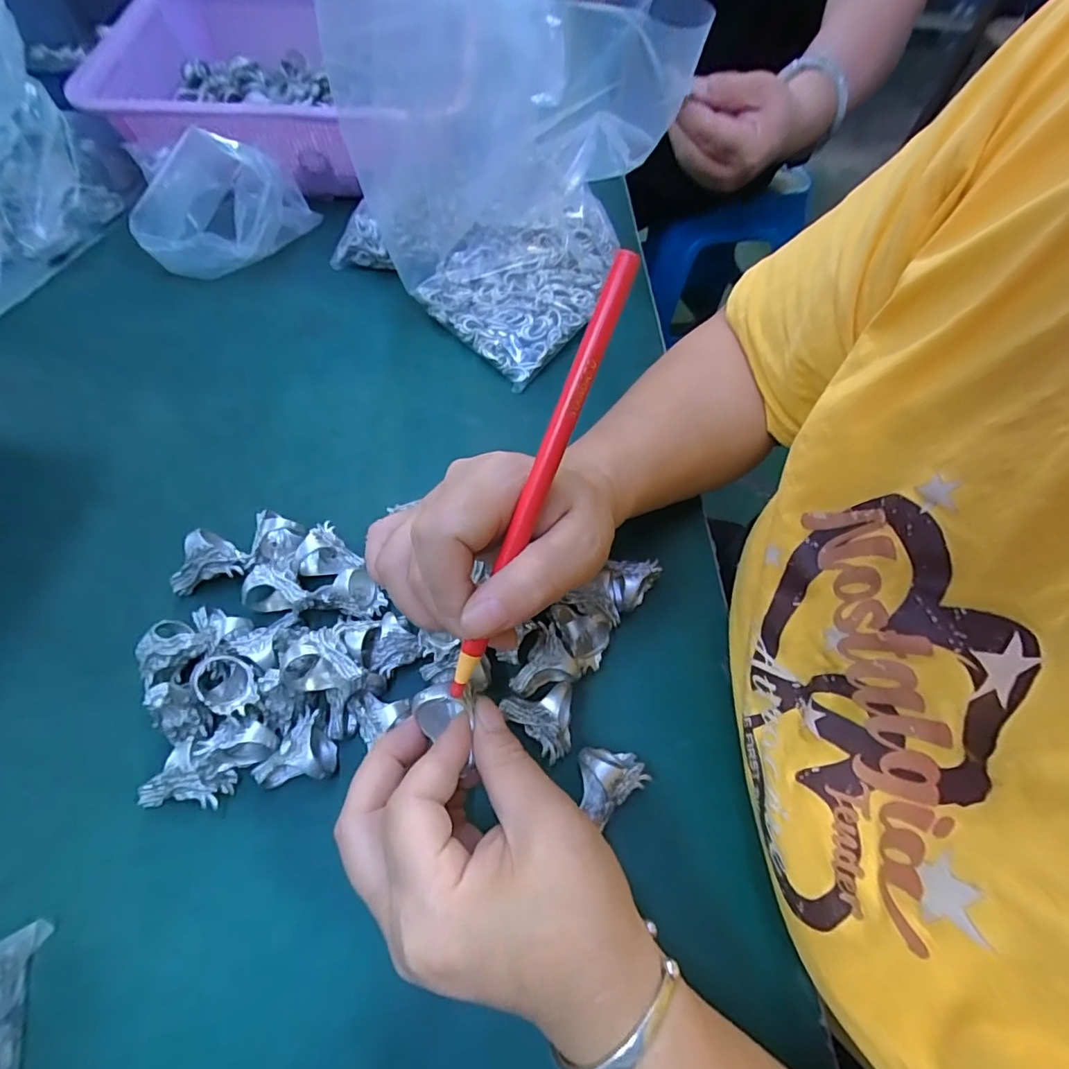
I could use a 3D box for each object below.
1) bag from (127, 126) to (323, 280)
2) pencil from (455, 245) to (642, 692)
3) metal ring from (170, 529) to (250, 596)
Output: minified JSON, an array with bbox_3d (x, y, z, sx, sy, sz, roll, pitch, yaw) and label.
[{"bbox_3d":[-0.240,-0.257,0.396,0.120,0.080,0.085,-5,63,-5],"label":"bag"},{"bbox_3d":[0.001,-0.017,0.187,0.009,0.007,0.168,24,99,10],"label":"pencil"},{"bbox_3d":[-0.188,0.013,0.292,0.037,0.023,0.028,-16,64,-10],"label":"metal ring"}]

